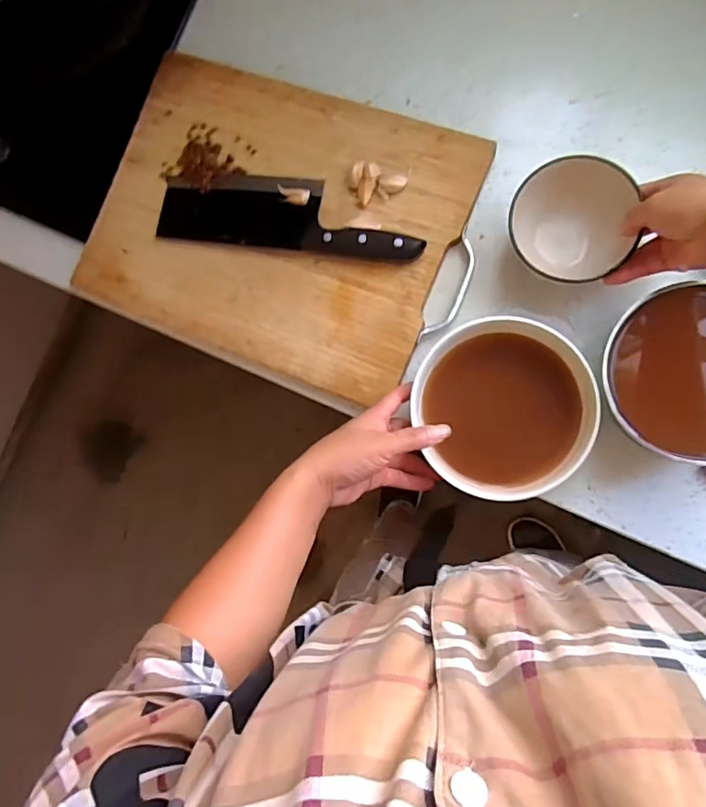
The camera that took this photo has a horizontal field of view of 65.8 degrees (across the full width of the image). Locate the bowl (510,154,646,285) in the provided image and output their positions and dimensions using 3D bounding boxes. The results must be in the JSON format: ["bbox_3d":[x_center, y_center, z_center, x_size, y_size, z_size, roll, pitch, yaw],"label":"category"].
[{"bbox_3d":[0.205,-0.172,0.518,0.106,0.065,0.094,9,89,8],"label":"bowl"}]

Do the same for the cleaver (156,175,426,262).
[{"bbox_3d":[-0.072,-0.202,0.570,0.290,0.026,0.077,8,89,8],"label":"cleaver"}]

